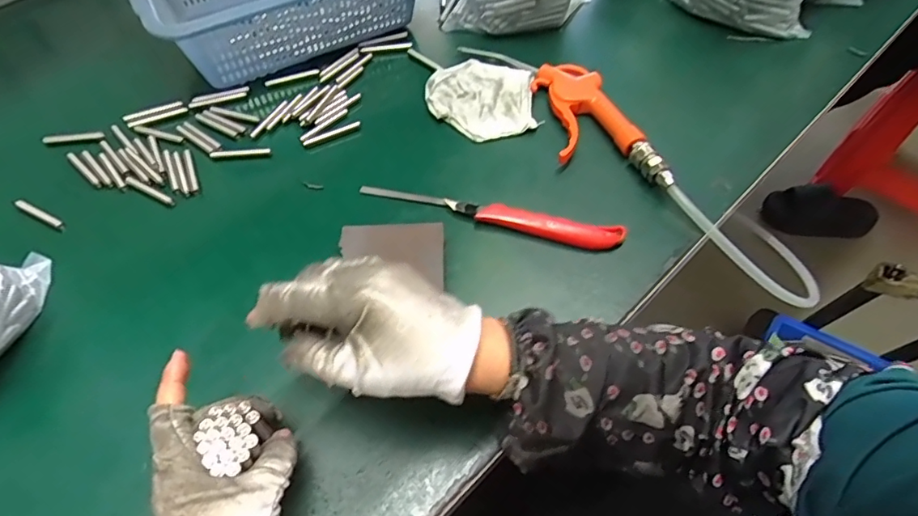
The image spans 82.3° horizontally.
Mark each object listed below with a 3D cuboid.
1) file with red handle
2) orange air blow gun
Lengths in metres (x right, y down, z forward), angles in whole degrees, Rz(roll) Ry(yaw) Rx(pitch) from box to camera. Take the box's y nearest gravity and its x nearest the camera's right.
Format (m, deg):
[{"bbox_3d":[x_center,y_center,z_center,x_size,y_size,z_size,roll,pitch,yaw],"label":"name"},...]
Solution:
[{"bbox_3d":[0.024,-0.038,0.449,0.227,0.019,0.022,13,55,11],"label":"file with red handle"},{"bbox_3d":[0.126,-0.128,0.502,0.080,0.032,0.179,-9,54,-5],"label":"orange air blow gun"}]

